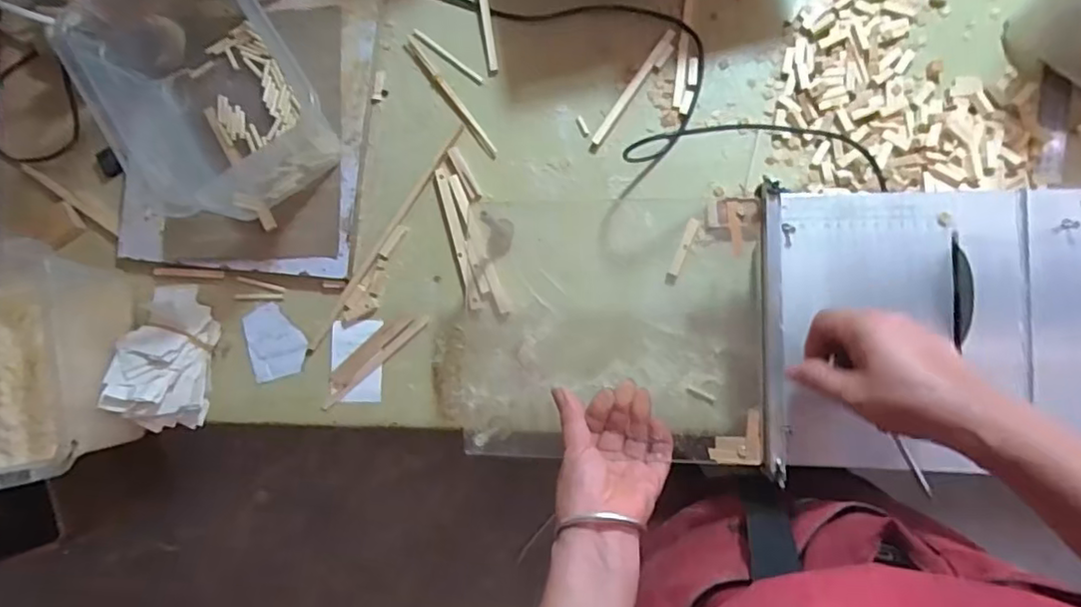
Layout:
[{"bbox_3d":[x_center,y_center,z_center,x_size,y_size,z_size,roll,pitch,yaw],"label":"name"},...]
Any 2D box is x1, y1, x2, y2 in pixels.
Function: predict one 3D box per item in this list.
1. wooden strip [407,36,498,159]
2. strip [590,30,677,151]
[{"bbox_3d":[-0.099,-0.231,0.668,0.012,0.004,0.169,-36,83,7],"label":"wooden strip"},{"bbox_3d":[0.096,-0.225,0.637,0.011,0.004,0.145,36,95,7],"label":"strip"}]

